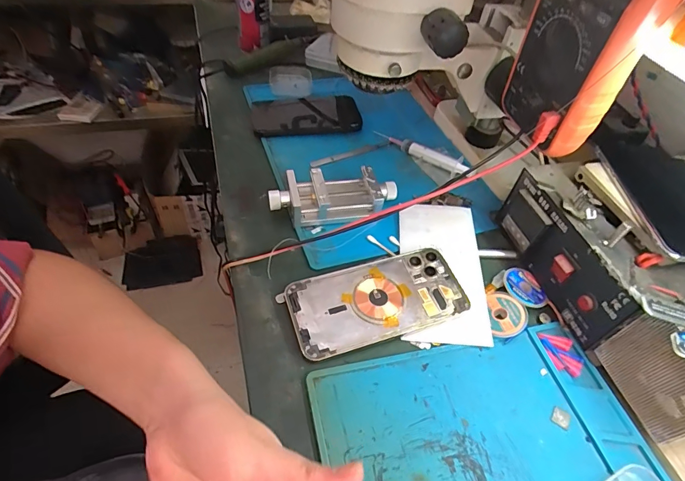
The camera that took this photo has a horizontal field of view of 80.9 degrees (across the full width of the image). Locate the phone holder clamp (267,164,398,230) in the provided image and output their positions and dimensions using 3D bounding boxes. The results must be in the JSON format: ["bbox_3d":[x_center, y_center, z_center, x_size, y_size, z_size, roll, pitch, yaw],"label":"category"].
[{"bbox_3d":[-0.009,-0.047,0.439,0.136,0.035,0.054,-5,50,-11],"label":"phone holder clamp"}]

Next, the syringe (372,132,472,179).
[{"bbox_3d":[0.101,-0.117,0.526,0.128,0.020,0.023,28,52,18],"label":"syringe"}]

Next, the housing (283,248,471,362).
[{"bbox_3d":[0.032,0.053,0.370,0.159,0.015,0.078,-13,52,-17],"label":"housing"}]

